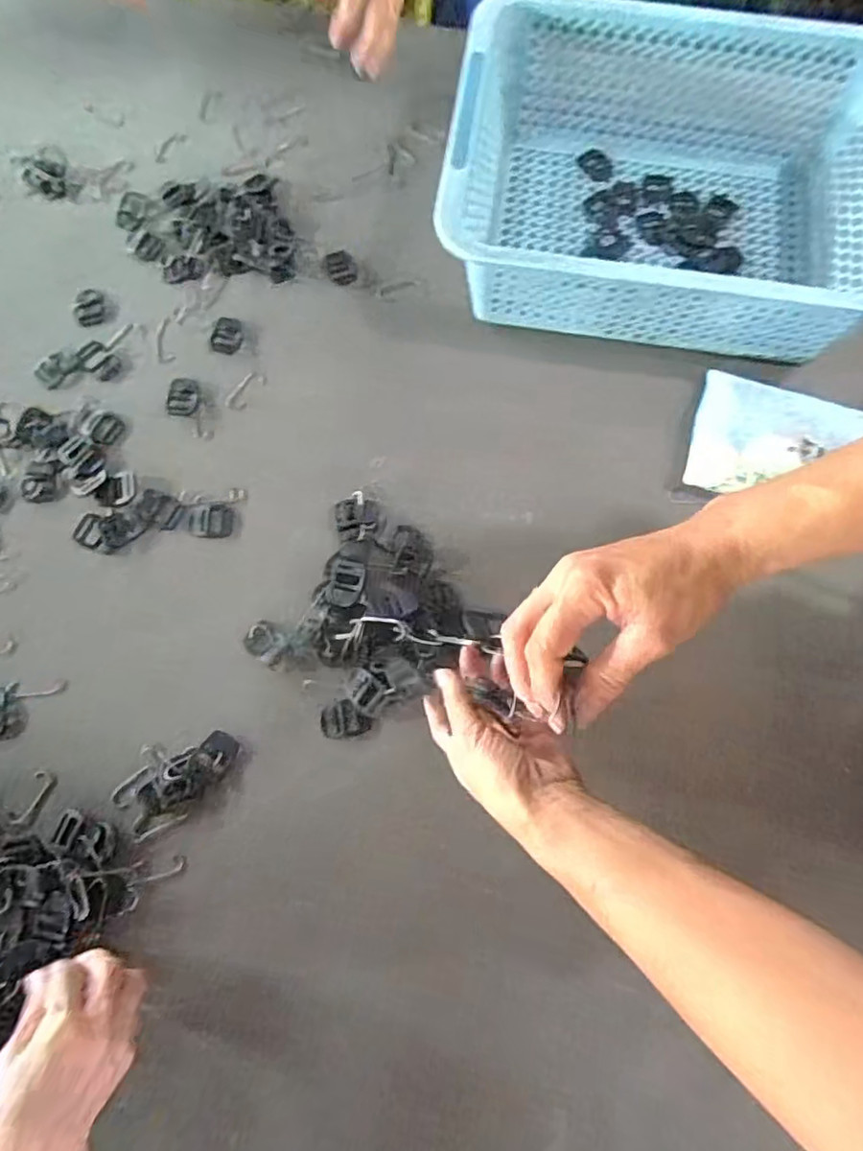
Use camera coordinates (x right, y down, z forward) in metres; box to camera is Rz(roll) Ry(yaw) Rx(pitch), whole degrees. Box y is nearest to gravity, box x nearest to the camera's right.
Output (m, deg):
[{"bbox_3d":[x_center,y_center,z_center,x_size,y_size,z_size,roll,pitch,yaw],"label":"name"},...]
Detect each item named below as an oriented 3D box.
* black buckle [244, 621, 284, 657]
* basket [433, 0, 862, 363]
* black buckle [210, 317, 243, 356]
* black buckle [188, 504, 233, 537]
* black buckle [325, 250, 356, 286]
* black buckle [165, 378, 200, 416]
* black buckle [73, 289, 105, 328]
[{"bbox_3d":[-0.136,0.052,0.516,0.030,0.004,0.029,0,74,1],"label":"black buckle"},{"bbox_3d":[0.215,-0.341,0.562,0.375,0.110,0.281,7,74,3],"label":"basket"},{"bbox_3d":[-0.191,-0.223,0.595,0.028,0.004,0.037,9,74,4],"label":"black buckle"},{"bbox_3d":[-0.189,-0.047,0.545,0.037,0.004,0.028,2,74,2],"label":"black buckle"},{"bbox_3d":[-0.088,-0.299,0.619,0.026,0.005,0.037,-16,74,-4],"label":"black buckle"},{"bbox_3d":[-0.224,-0.161,0.573,0.028,0.004,0.036,2,74,2],"label":"black buckle"},{"bbox_3d":[-0.322,-0.252,0.598,0.029,0.004,0.041,-12,74,-2],"label":"black buckle"}]

